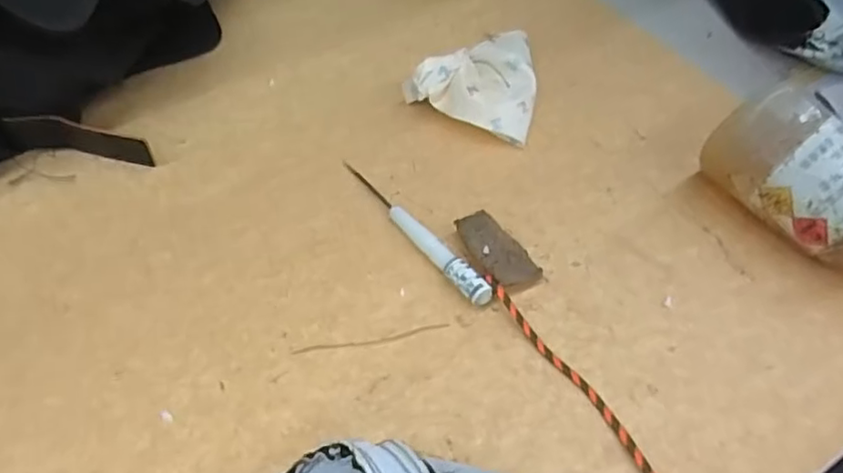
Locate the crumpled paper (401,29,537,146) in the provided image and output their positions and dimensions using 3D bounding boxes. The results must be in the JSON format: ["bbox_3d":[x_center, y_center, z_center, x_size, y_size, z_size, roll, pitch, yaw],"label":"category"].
[{"bbox_3d":[0.034,-0.107,0.417,0.083,0.030,0.088,9,55,7],"label":"crumpled paper"}]

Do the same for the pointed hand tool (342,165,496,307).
[{"bbox_3d":[-0.007,-0.005,0.355,0.014,0.015,0.129,-34,61,-22],"label":"pointed hand tool"}]

